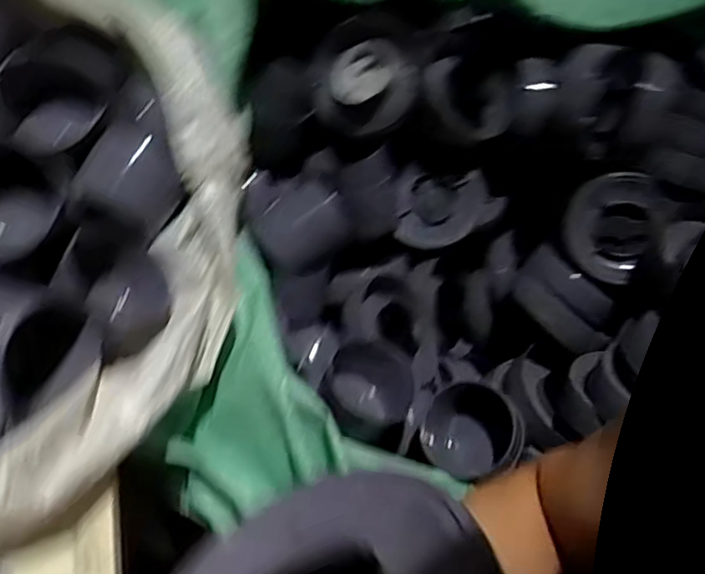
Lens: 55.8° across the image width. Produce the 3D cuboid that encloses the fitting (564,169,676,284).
[{"bbox_3d":[0.351,-0.086,0.886,0.126,0.137,0.033,41,17,4],"label":"fitting"}]

